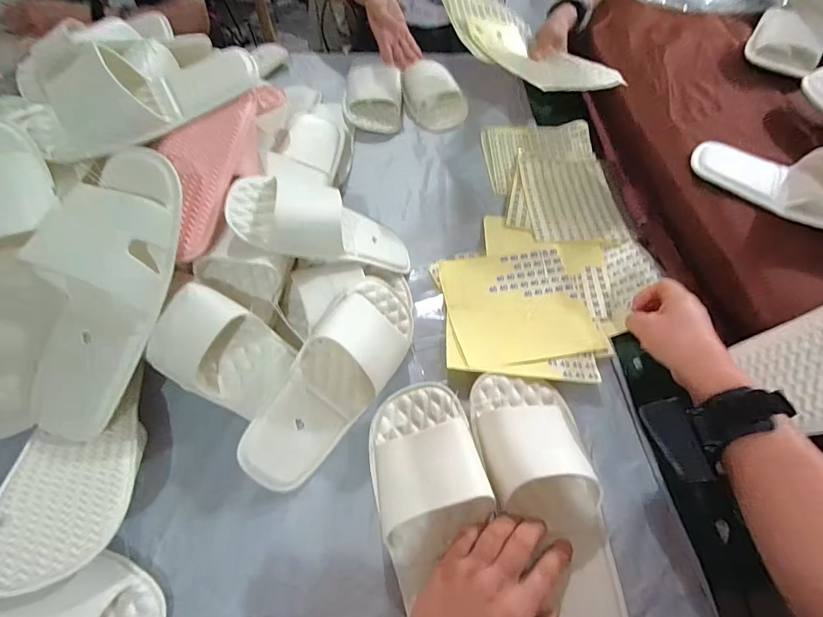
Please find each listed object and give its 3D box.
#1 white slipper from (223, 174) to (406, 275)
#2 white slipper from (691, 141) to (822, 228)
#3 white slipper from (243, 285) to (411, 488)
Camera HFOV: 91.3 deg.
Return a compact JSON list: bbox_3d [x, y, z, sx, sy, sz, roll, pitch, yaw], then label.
[{"bbox_3d":[-0.086,-0.099,0.465,0.227,0.058,0.101,11,48,-40],"label":"white slipper"},{"bbox_3d":[0.455,-0.141,0.458,0.236,0.058,0.088,35,63,17],"label":"white slipper"},{"bbox_3d":[-0.070,0.068,0.406,0.096,0.063,0.236,41,65,-16],"label":"white slipper"}]

